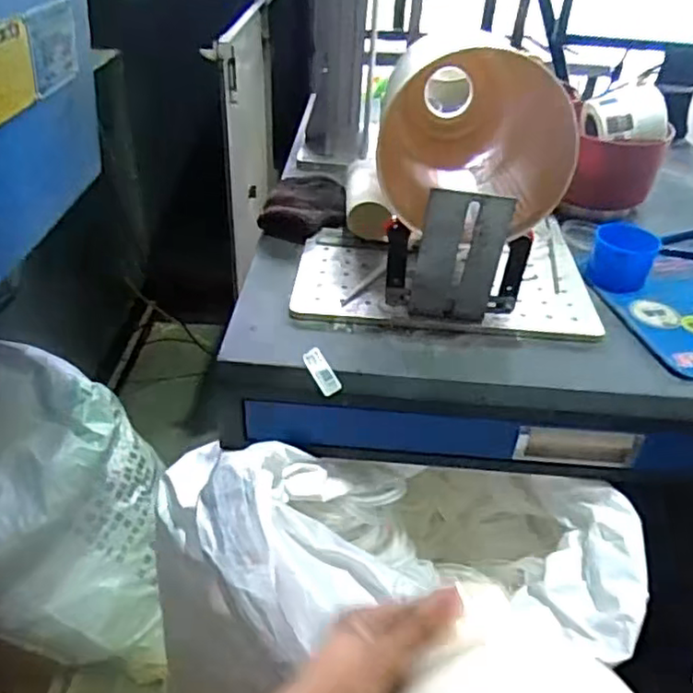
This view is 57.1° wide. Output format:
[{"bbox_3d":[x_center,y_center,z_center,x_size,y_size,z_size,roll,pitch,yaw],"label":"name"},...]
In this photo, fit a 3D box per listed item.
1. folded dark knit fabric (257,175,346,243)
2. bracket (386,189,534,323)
[{"bbox_3d":[-0.048,-0.164,0.743,0.093,0.036,0.110,4,36,2],"label":"folded dark knit fabric"},{"bbox_3d":[0.098,-0.082,0.559,0.121,0.111,0.028,4,36,2],"label":"bracket"}]

